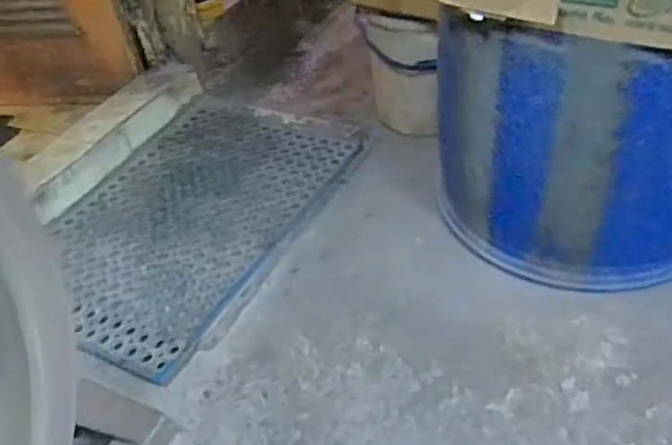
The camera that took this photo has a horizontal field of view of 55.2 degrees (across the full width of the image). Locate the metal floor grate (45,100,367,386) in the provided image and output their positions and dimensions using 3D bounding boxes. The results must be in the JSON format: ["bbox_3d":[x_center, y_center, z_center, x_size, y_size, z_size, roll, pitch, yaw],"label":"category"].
[{"bbox_3d":[-0.296,-0.029,1.325,0.451,0.025,0.702,18,50,24],"label":"metal floor grate"}]

